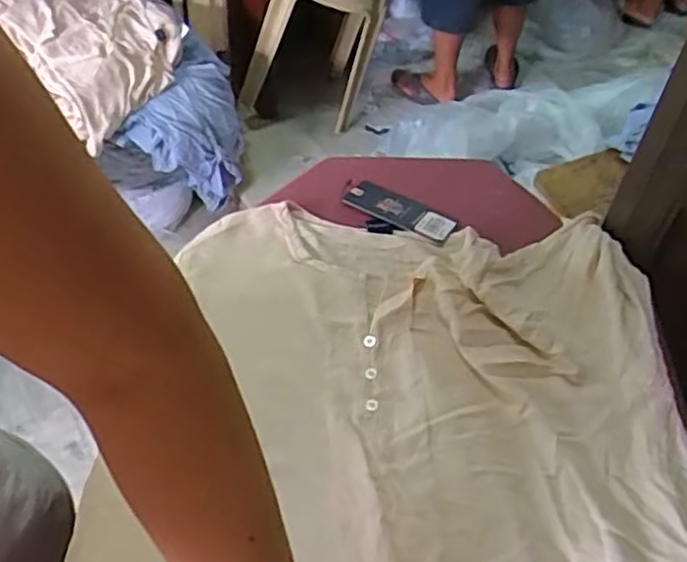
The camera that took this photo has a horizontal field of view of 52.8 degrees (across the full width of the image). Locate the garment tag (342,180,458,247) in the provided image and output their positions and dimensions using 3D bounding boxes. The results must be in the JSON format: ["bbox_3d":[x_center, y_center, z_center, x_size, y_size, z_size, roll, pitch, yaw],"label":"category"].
[{"bbox_3d":[0.057,-0.074,0.722,0.120,0.004,0.043,25,54,22],"label":"garment tag"}]

